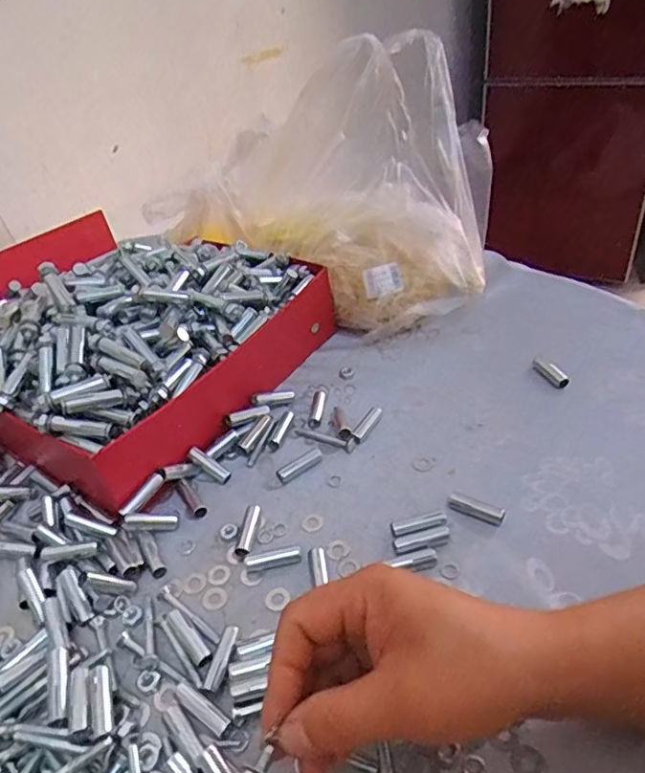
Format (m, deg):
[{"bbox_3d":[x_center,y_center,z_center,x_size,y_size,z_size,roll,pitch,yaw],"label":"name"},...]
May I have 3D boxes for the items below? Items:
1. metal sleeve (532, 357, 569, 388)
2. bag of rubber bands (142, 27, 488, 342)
[{"bbox_3d":[0.211,-0.013,0.534,0.015,0.009,0.044,-18,40,-13],"label":"metal sleeve"},{"bbox_3d":[-0.014,-0.209,0.622,0.376,0.242,0.157,17,45,26],"label":"bag of rubber bands"}]

